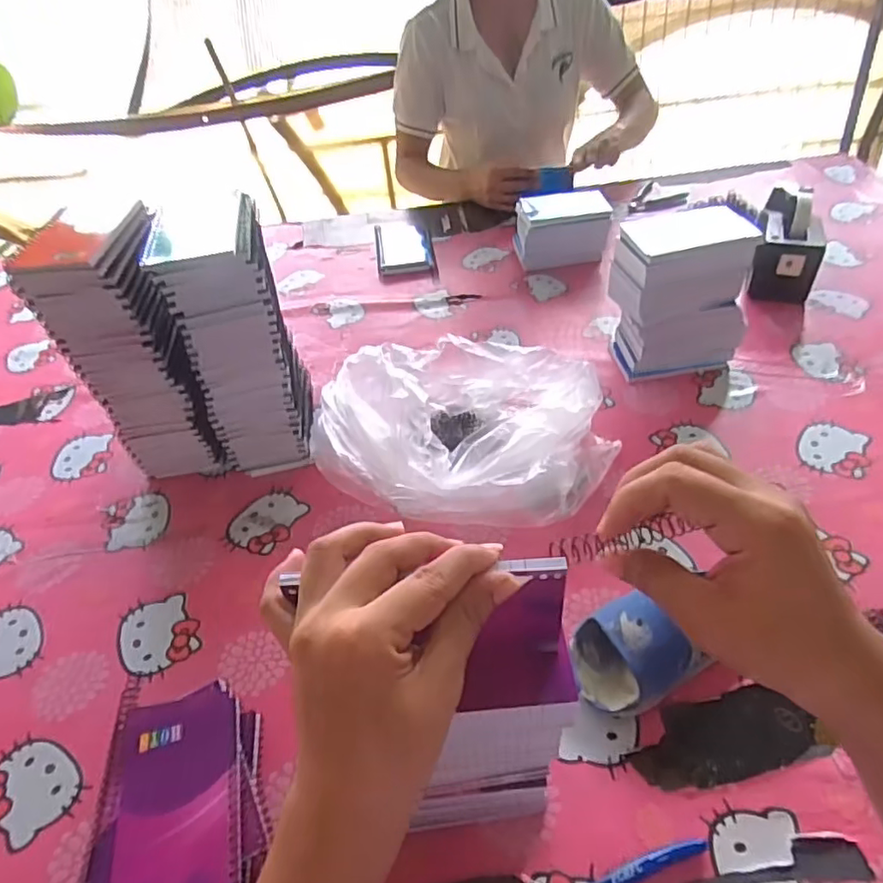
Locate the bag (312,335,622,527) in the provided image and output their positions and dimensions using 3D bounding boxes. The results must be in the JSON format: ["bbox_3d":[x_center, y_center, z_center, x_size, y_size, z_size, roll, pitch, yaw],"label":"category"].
[{"bbox_3d":[0.006,-0.015,0.662,0.294,0.127,0.201,10,48,16],"label":"bag"}]

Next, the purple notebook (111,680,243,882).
[{"bbox_3d":[-0.182,0.246,0.420,0.082,0.015,0.143,-13,46,-7],"label":"purple notebook"}]

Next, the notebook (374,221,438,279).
[{"bbox_3d":[-0.065,-0.342,1.069,0.097,0.018,0.163,-7,45,-1],"label":"notebook"}]

